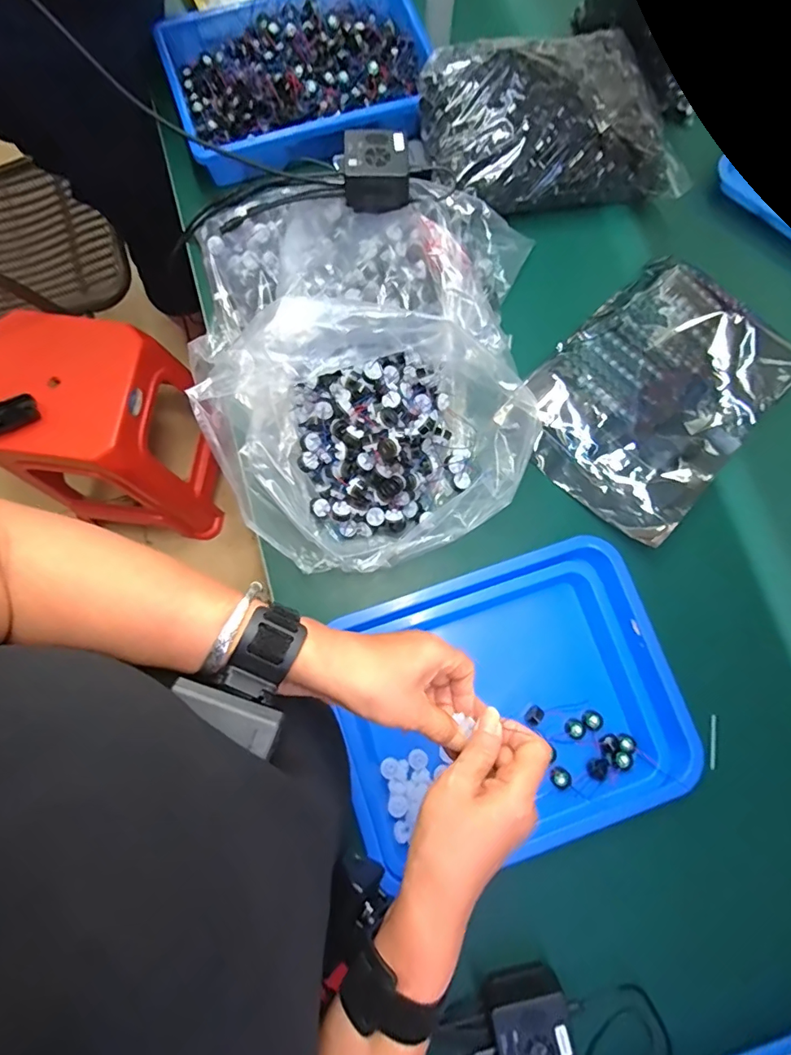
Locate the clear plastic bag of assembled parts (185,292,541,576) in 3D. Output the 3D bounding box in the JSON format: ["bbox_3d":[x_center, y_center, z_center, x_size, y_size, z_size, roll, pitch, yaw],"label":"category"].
[{"bbox_3d":[-0.012,-0.102,0.527,0.350,0.137,0.258,-18,80,-4],"label":"clear plastic bag of assembled parts"}]

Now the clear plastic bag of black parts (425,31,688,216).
[{"bbox_3d":[0.216,-0.559,0.668,0.344,0.091,0.217,-10,79,-3],"label":"clear plastic bag of black parts"}]

